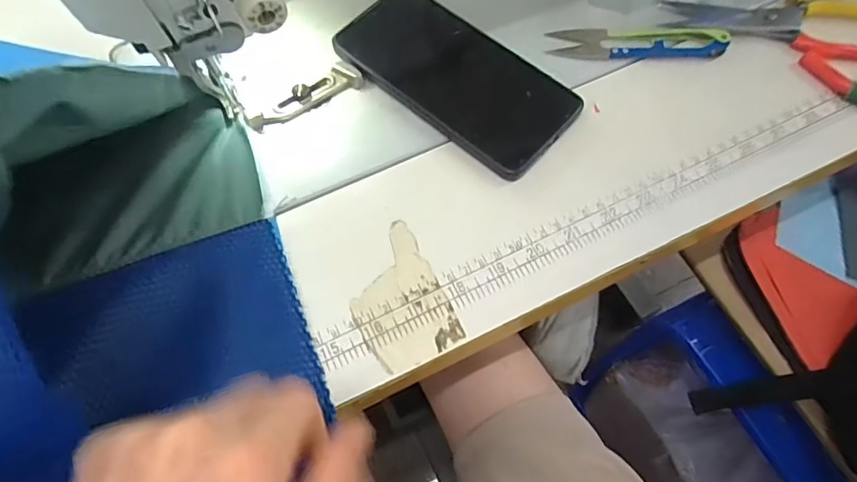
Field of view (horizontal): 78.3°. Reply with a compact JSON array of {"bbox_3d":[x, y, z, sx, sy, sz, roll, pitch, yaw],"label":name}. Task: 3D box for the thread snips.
[{"bbox_3d":[0.143,-0.138,0.362,0.117,0.011,0.025,0,66,1],"label":"thread snips"}]

